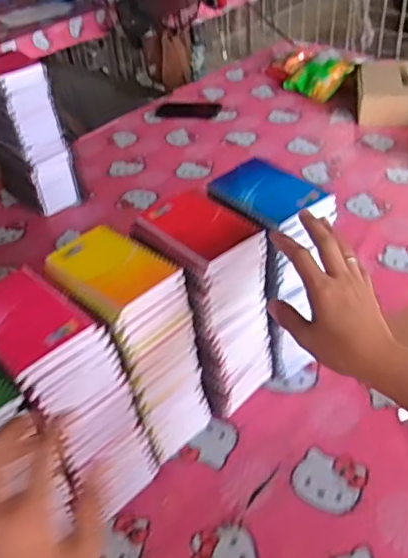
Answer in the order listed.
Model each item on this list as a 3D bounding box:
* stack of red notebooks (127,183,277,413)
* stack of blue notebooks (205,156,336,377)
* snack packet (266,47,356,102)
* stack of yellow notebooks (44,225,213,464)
[{"bbox_3d":[0.004,0.040,0.708,0.104,0.270,0.129,-34,47,-28],"label":"stack of red notebooks"},{"bbox_3d":[0.084,-0.008,0.742,0.095,0.256,0.138,-32,46,-26],"label":"stack of blue notebooks"},{"bbox_3d":[0.280,-0.548,1.513,0.137,0.055,0.264,-43,44,4],"label":"snack packet"},{"bbox_3d":[-0.082,0.086,0.669,0.100,0.270,0.129,-35,47,-29],"label":"stack of yellow notebooks"}]

